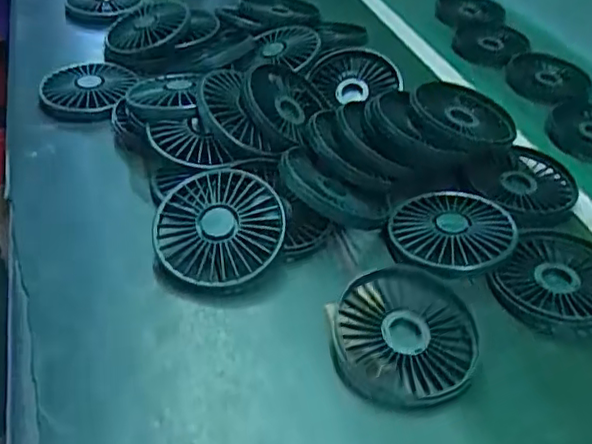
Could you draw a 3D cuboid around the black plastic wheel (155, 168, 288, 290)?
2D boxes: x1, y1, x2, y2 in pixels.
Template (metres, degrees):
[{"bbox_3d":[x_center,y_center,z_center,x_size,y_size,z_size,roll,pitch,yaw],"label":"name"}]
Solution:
[{"bbox_3d":[-0.053,0.006,0.432,0.086,0.024,0.086,0,59,0],"label":"black plastic wheel"}]

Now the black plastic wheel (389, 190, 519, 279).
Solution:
[{"bbox_3d":[0.110,0.007,0.443,0.084,0.015,0.088,2,41,-1],"label":"black plastic wheel"}]

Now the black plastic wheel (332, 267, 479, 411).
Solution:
[{"bbox_3d":[0.067,0.066,0.376,0.082,0.017,0.097,11,41,10],"label":"black plastic wheel"}]

